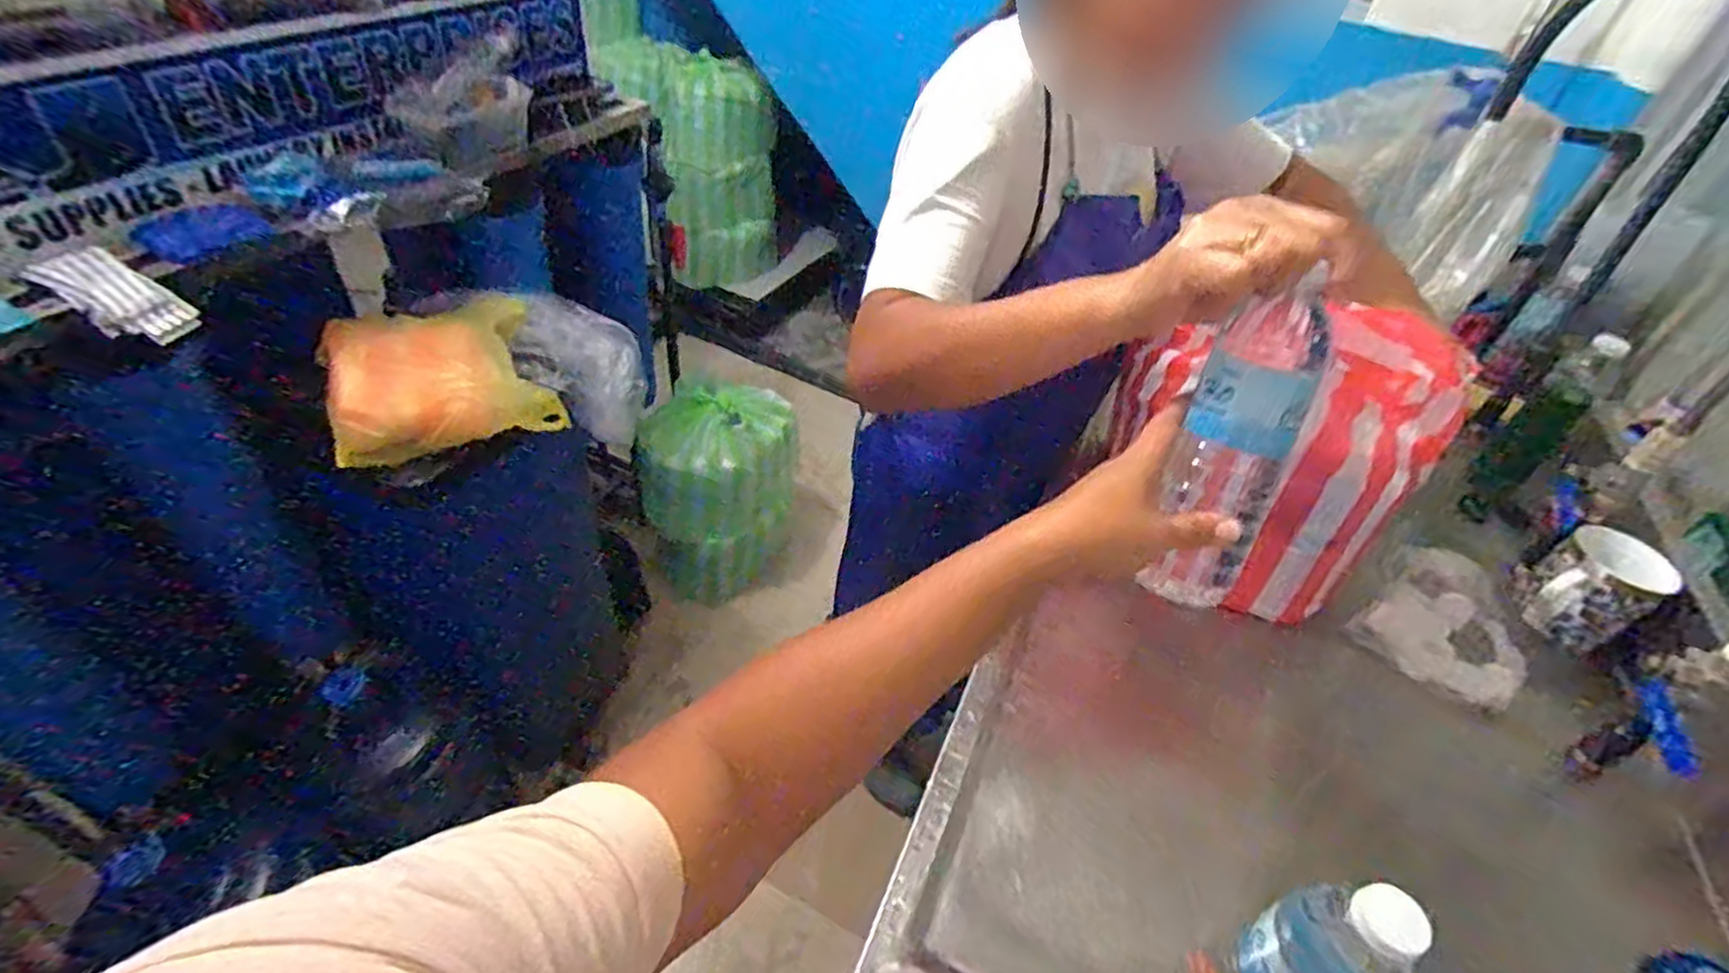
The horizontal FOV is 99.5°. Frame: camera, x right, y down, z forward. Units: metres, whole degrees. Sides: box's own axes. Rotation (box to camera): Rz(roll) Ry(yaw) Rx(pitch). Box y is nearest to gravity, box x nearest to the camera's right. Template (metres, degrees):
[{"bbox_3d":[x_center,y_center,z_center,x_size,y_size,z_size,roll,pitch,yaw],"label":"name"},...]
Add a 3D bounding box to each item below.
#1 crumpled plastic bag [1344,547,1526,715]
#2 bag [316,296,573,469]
[{"bbox_3d":[0.615,0.144,0.768,0.175,0.039,0.146,-29,55,-30],"label":"crumpled plastic bag"},{"bbox_3d":[-0.574,-0.152,0.985,0.275,0.139,0.200,-26,54,-29],"label":"bag"}]

